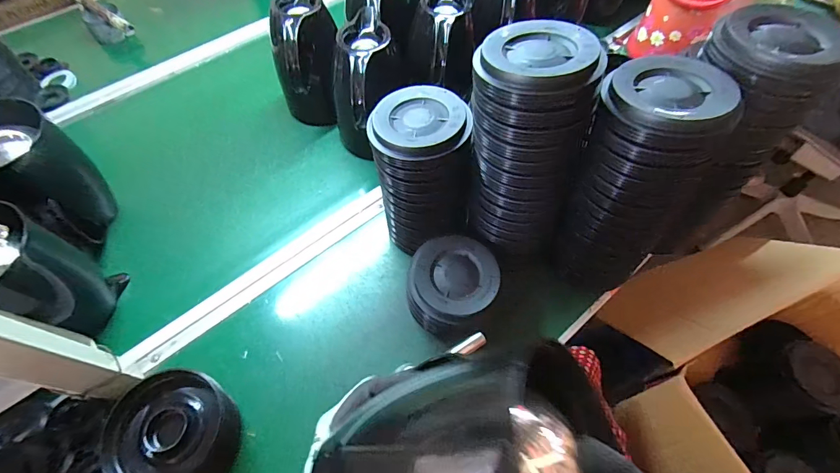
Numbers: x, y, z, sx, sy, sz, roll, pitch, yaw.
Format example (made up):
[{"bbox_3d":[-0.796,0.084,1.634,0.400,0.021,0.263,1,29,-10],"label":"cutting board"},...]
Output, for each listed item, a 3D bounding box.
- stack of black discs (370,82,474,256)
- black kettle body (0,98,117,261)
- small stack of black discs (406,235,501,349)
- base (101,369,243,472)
[{"bbox_3d":[-0.001,-0.074,0.546,0.115,0.216,0.132,-9,60,-6],"label":"stack of black discs"},{"bbox_3d":[-0.524,-0.073,0.565,0.125,0.187,0.123,22,62,12],"label":"black kettle body"},{"bbox_3d":[0.042,0.075,0.544,0.119,0.094,0.123,21,62,11],"label":"small stack of black discs"},{"bbox_3d":[-0.275,0.226,0.459,0.122,0.080,0.119,0,60,-1],"label":"base"}]

